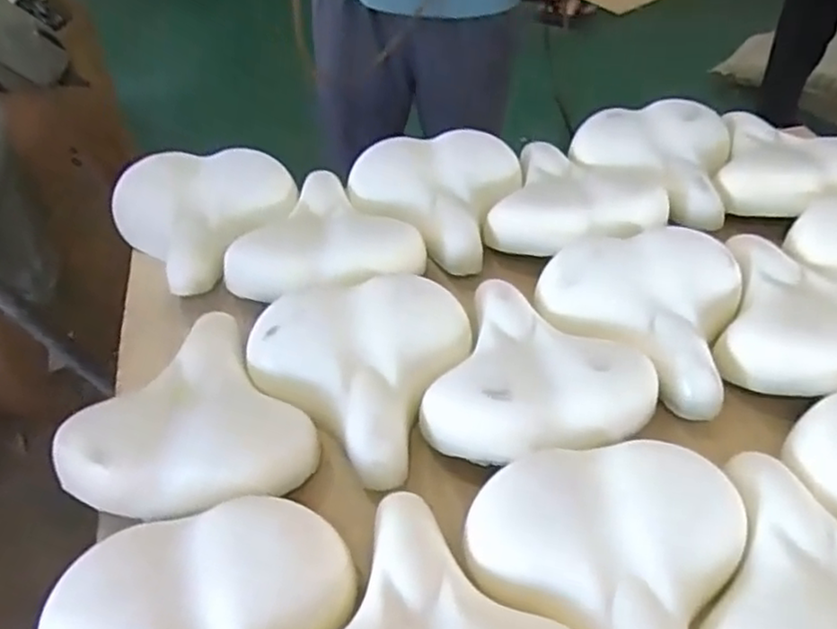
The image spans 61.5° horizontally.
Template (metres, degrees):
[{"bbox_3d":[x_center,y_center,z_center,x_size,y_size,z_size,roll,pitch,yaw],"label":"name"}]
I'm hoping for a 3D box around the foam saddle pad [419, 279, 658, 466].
[{"bbox_3d":[0.137,0.059,0.739,0.221,0.054,0.240,16,48,15],"label":"foam saddle pad"}]

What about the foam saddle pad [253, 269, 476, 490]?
[{"bbox_3d":[-0.068,0.042,0.772,0.215,0.069,0.240,18,49,17],"label":"foam saddle pad"}]

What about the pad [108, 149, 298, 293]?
[{"bbox_3d":[-0.300,-0.144,0.957,0.239,0.074,0.237,21,50,19],"label":"pad"}]

